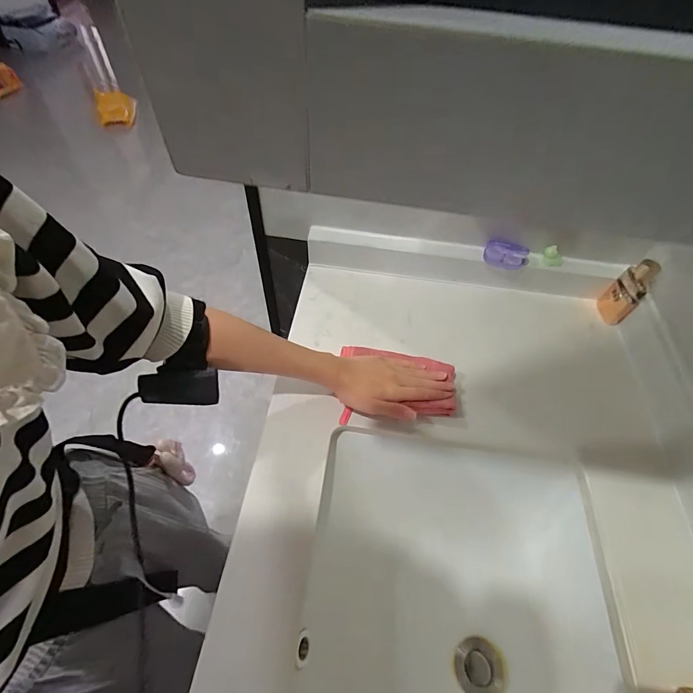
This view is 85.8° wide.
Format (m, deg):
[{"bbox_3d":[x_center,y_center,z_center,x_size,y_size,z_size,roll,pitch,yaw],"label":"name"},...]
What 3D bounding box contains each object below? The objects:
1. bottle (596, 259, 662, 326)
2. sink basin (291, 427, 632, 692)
[{"bbox_3d":[0.411,-0.080,0.551,0.046,0.111,0.048,-38,66,-25],"label":"bottle"},{"bbox_3d":[0.124,0.339,0.396,0.339,0.151,0.433,9,56,3],"label":"sink basin"}]

